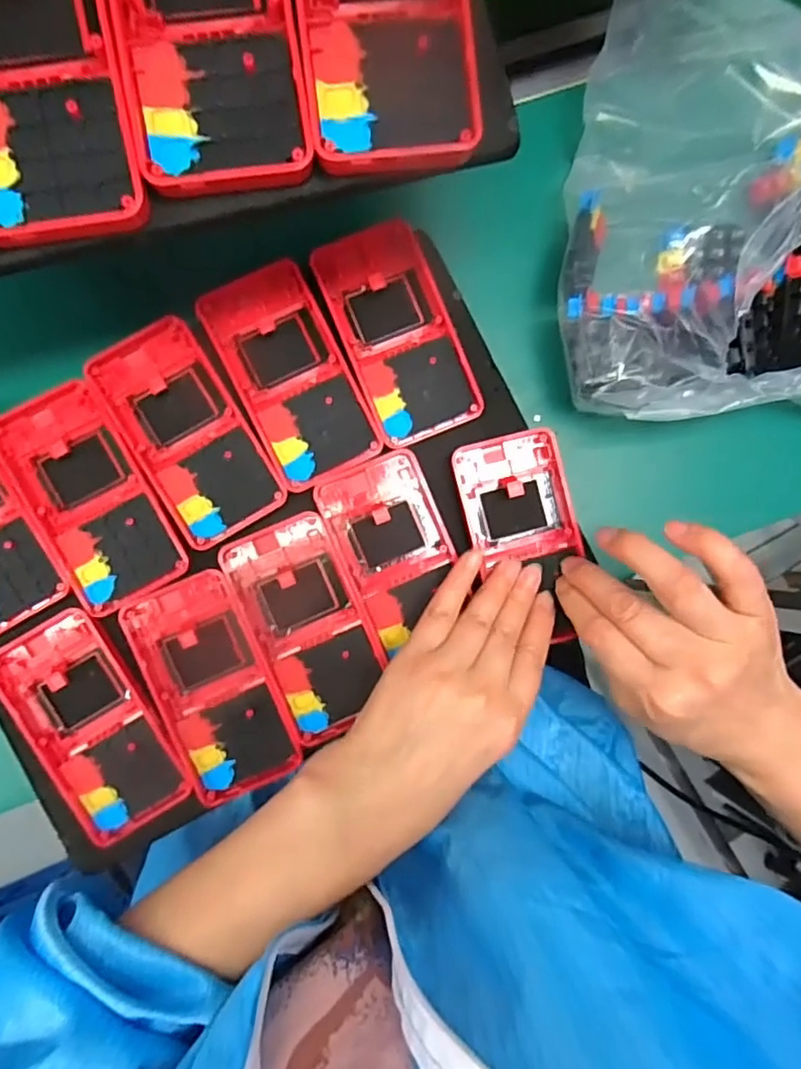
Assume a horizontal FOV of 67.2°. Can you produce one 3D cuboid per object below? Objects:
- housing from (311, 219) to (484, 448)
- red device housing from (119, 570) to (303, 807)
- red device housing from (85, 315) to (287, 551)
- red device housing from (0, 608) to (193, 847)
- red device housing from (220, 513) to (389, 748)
[{"bbox_3d":[-0.003,-0.117,0.351,0.061,0.014,0.125,-22,90,-4],"label":"housing"},{"bbox_3d":[-0.105,0.086,0.342,0.061,0.023,0.122,-23,90,-4],"label":"red device housing"},{"bbox_3d":[-0.122,-0.057,0.343,0.060,0.012,0.124,-31,90,-4],"label":"red device housing"},{"bbox_3d":[-0.173,0.106,0.338,0.061,0.018,0.123,-32,90,-4],"label":"red device housing"},{"bbox_3d":[-0.051,0.052,0.344,0.062,0.023,0.120,-23,90,-4],"label":"red device housing"}]

